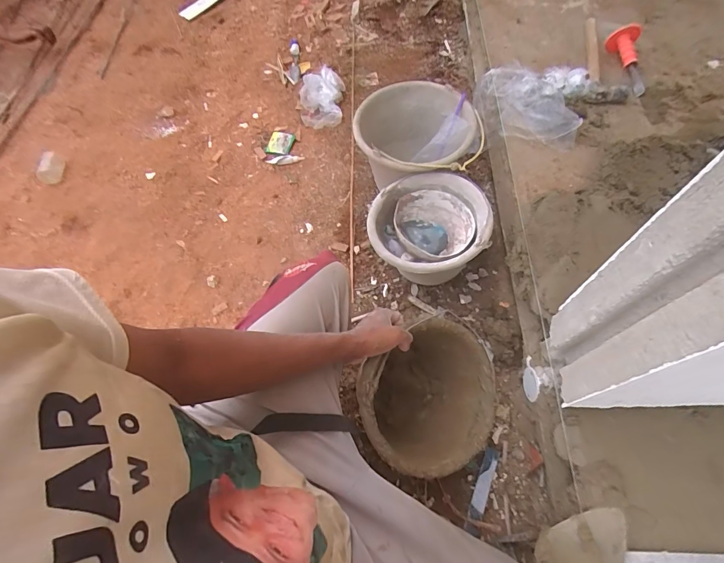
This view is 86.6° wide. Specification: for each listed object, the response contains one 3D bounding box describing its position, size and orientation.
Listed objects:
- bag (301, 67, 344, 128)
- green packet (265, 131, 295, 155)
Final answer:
[{"bbox_3d":[-0.128,-0.575,1.204,0.139,0.098,0.185,5,64,6],"label":"bag"},{"bbox_3d":[-0.253,-0.429,1.190,0.071,0.013,0.076,15,79,0],"label":"green packet"}]

